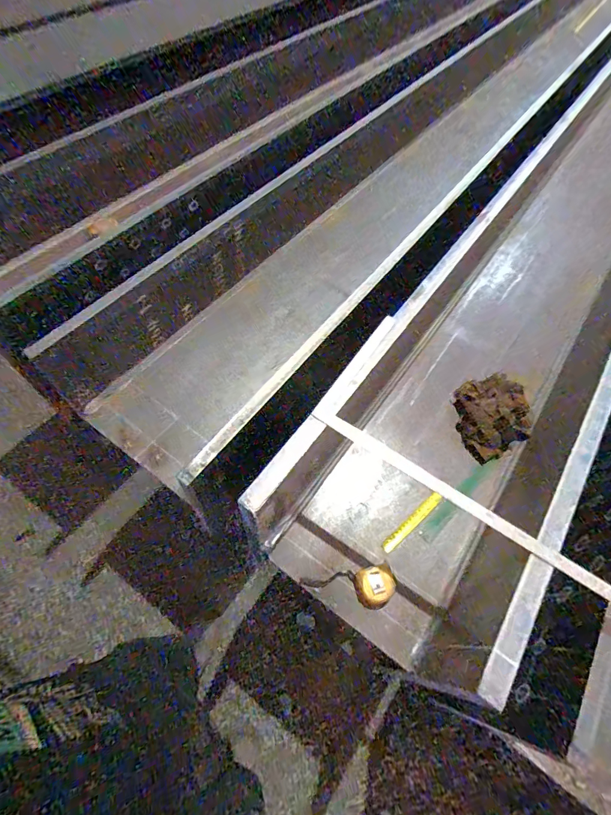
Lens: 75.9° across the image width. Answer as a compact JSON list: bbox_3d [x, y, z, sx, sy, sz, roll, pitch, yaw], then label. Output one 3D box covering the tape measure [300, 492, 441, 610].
[{"bbox_3d":[0.165,0.290,0.751,0.334,0.042,0.116,-26,64,-18],"label":"tape measure"}]

